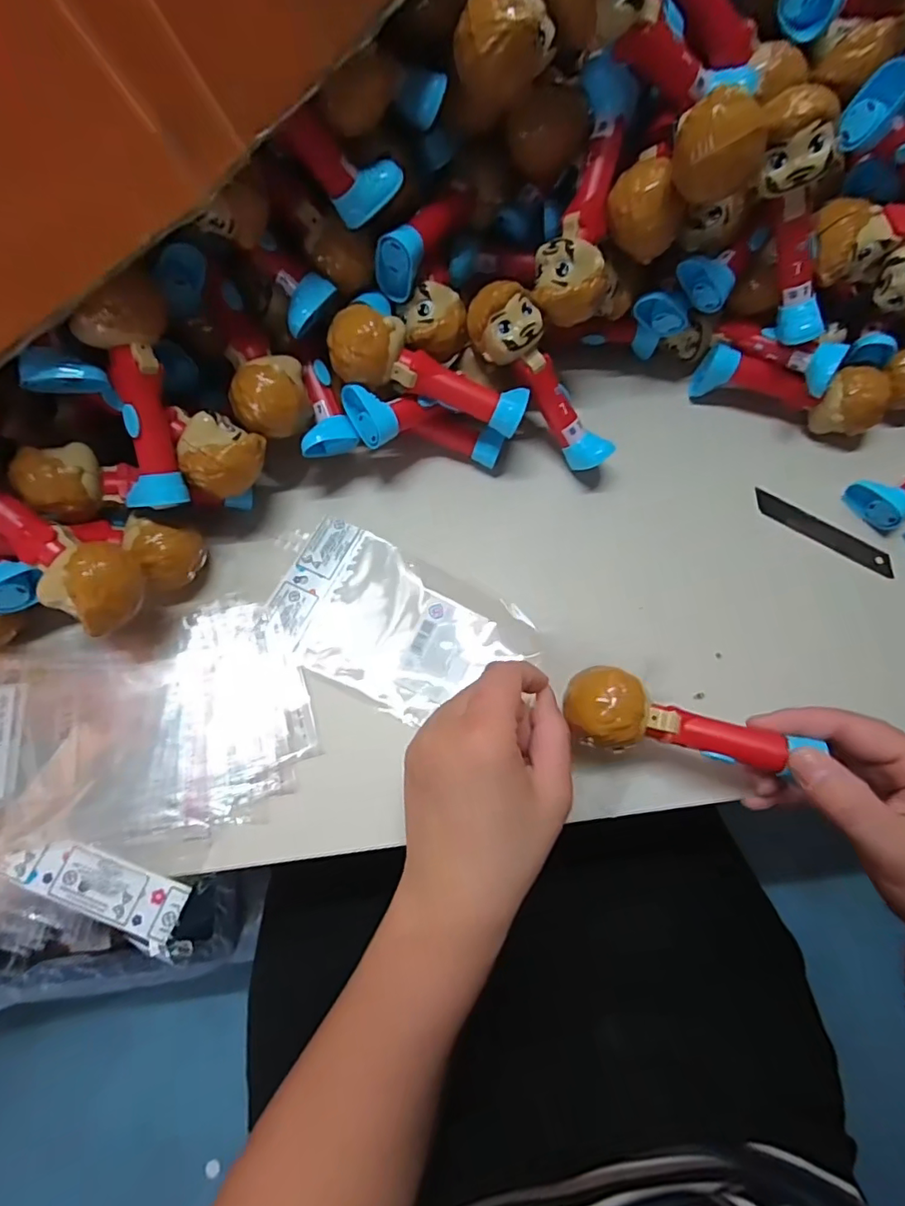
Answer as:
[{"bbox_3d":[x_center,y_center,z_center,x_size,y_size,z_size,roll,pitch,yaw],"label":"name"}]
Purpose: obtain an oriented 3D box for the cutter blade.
[{"bbox_3d":[0.253,-0.048,0.376,0.098,0.004,0.018,30,73,7],"label":"cutter blade"}]

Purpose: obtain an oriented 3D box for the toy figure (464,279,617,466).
[{"bbox_3d":[0.056,-0.139,0.348,0.033,0.034,0.127,-47,114,-15],"label":"toy figure"}]

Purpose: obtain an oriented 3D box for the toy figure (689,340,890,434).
[{"bbox_3d":[0.237,-0.151,0.385,0.125,0.049,0.039,21,72,5],"label":"toy figure"}]

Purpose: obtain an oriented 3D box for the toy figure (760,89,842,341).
[{"bbox_3d":[0.199,-0.219,0.322,0.030,0.126,0.038,-46,43,-15],"label":"toy figure"}]

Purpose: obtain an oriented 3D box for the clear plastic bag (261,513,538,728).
[{"bbox_3d":[-0.034,0.015,0.339,0.153,0.008,0.092,27,73,7],"label":"clear plastic bag"}]

